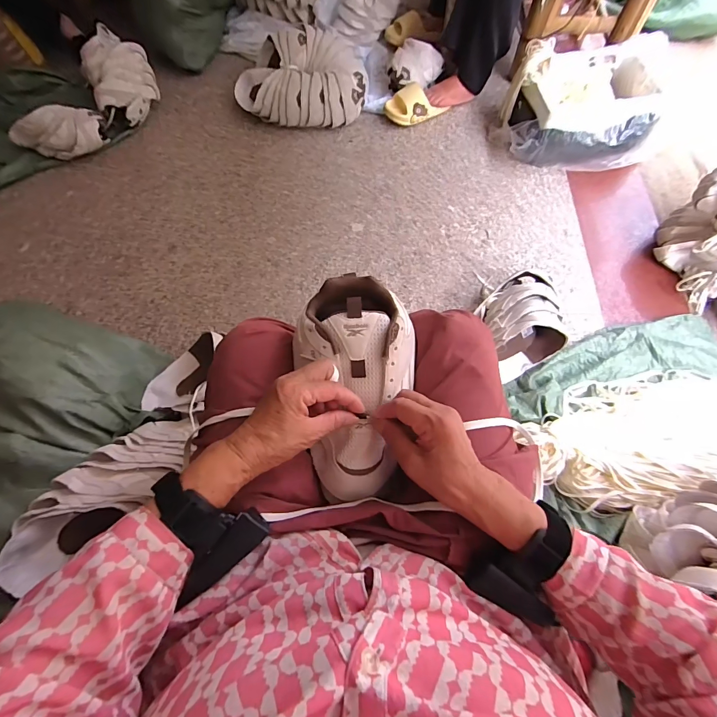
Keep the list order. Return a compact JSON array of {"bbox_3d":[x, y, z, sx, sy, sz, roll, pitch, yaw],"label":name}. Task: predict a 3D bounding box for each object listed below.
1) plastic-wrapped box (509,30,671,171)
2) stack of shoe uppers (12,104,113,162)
[{"bbox_3d":[0.669,-0.764,1.094,0.413,0.174,0.363,7,67,6],"label":"plastic-wrapped box"},{"bbox_3d":[-0.938,-0.698,1.146,0.262,0.131,0.122,2,66,4],"label":"stack of shoe uppers"}]

